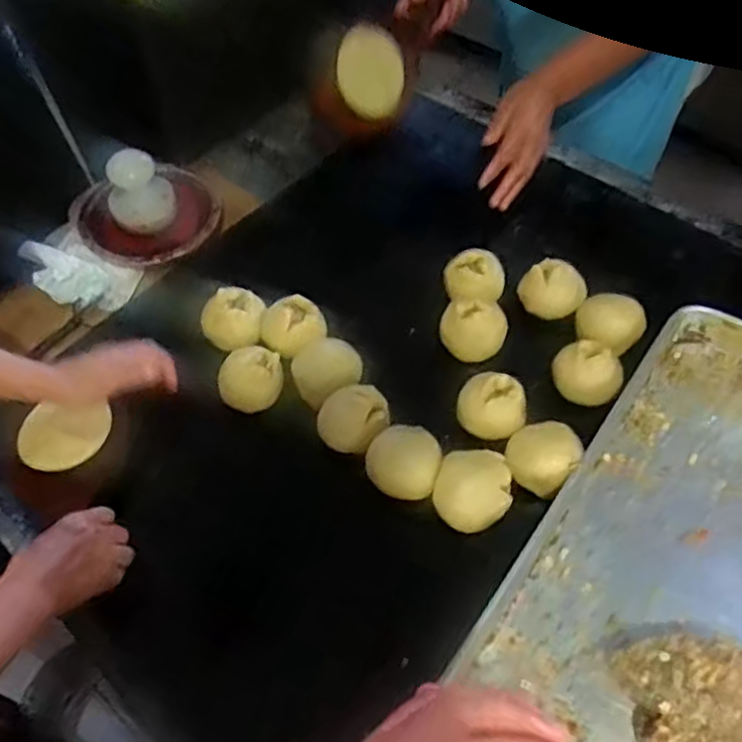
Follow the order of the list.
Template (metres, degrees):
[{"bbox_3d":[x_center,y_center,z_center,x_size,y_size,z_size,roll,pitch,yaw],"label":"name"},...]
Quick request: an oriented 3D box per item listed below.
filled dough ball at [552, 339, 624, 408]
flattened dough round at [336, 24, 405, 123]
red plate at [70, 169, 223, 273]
[{"bbox_3d":[0.237,0.002,0.760,0.075,0.046,0.061,28,62,20],"label":"filled dough ball"},{"bbox_3d":[0.003,-0.382,0.892,0.104,0.106,0.017,13,8,-34],"label":"flattened dough round"},{"bbox_3d":[-0.301,-0.207,0.931,0.192,0.043,0.166,-17,57,-9],"label":"red plate"}]

